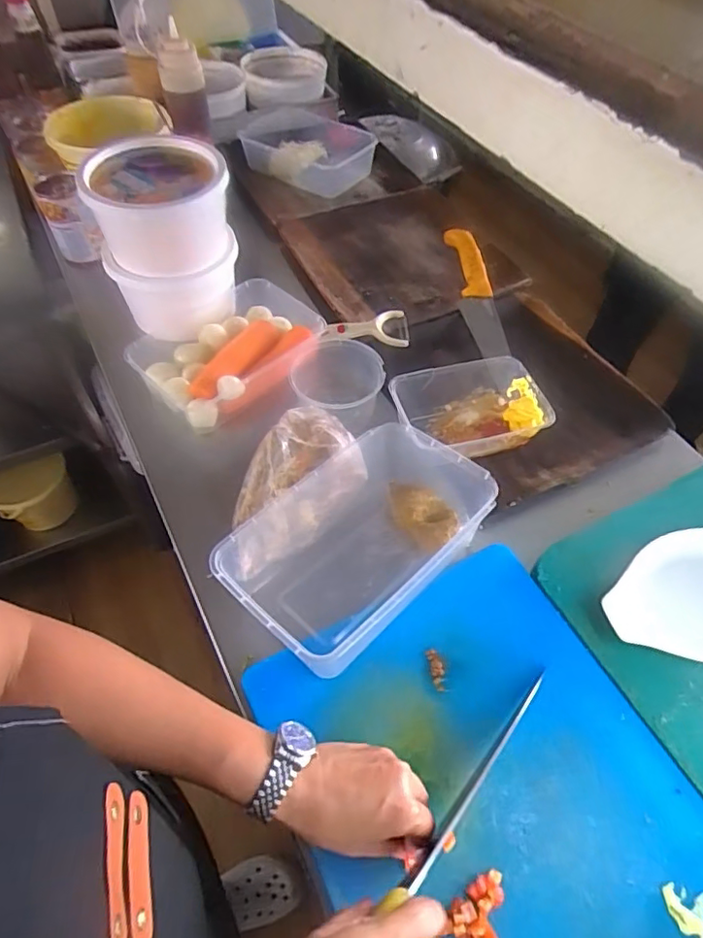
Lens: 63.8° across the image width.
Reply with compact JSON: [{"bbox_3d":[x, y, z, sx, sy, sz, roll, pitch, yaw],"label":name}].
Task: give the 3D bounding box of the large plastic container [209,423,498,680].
[{"bbox_3d":[0.012,0.063,0.568,0.167,0.083,0.279,39,63,24],"label":"large plastic container"}]

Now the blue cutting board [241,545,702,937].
[{"bbox_3d":[0.133,0.291,0.444,0.297,0.021,0.425,-25,57,-15],"label":"blue cutting board"}]

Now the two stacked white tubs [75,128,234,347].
[{"bbox_3d":[-0.238,-0.308,0.750,0.164,0.182,0.180,-8,56,-7],"label":"two stacked white tubs"}]

